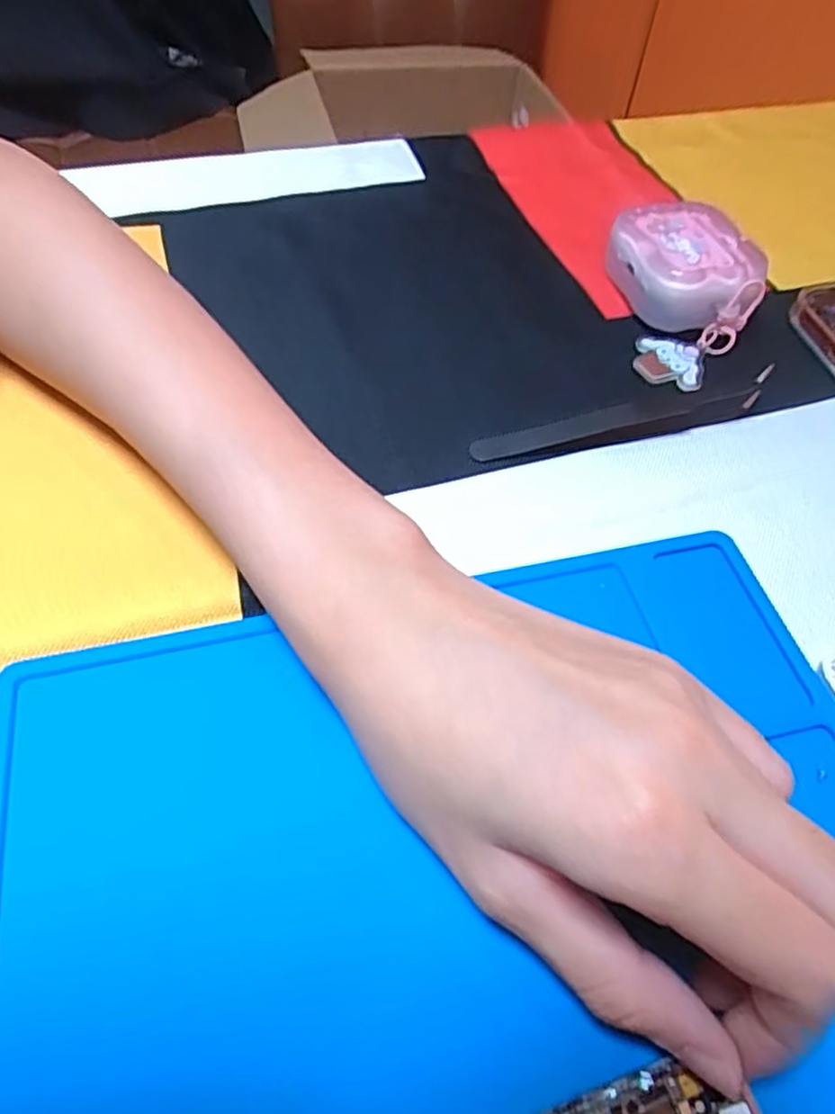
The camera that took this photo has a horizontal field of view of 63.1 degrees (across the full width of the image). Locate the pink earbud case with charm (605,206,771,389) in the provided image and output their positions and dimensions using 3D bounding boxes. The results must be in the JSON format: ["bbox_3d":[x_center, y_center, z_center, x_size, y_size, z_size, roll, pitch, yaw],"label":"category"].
[{"bbox_3d":[0.114,-0.114,0.285,0.051,0.029,0.083,-3,56,-5],"label":"pink earbud case with charm"}]

